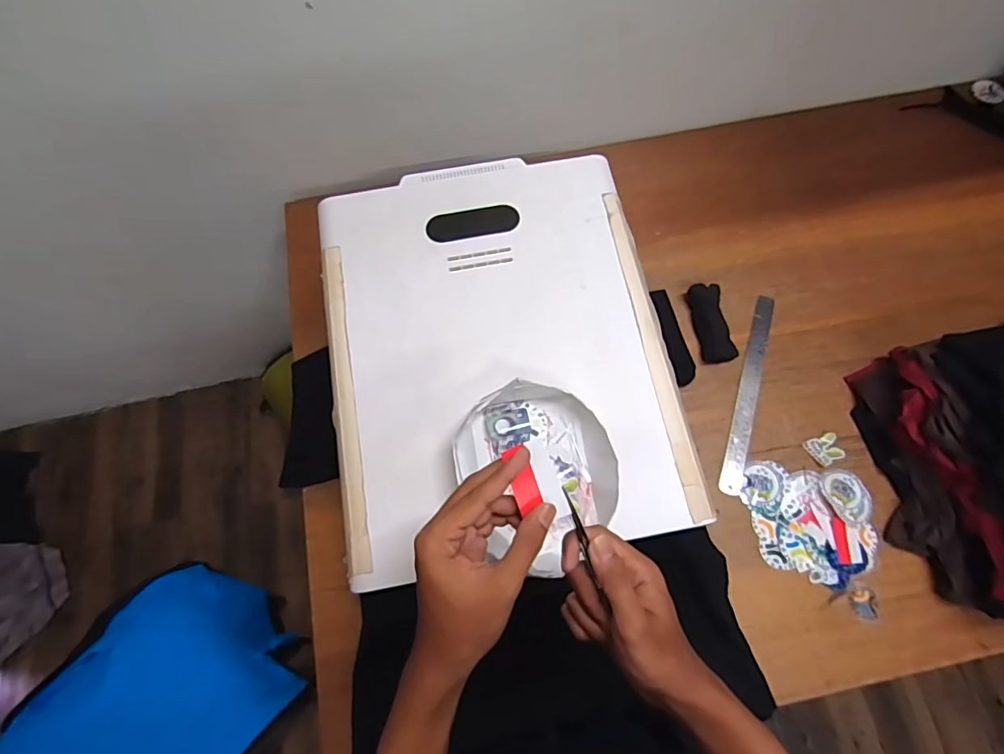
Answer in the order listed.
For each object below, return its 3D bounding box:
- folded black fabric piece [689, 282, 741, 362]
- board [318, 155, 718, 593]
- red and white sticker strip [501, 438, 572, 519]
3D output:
[{"bbox_3d":[0.322,-0.082,0.786,0.046,0.030,0.122,-10,71,-2],"label":"folded black fabric piece"},{"bbox_3d":[-0.008,-0.044,0.628,0.394,0.021,0.493,-10,71,-2],"label":"board"},{"bbox_3d":[0.025,0.078,0.379,0.034,0.006,0.058,-19,86,1],"label":"red and white sticker strip"}]

